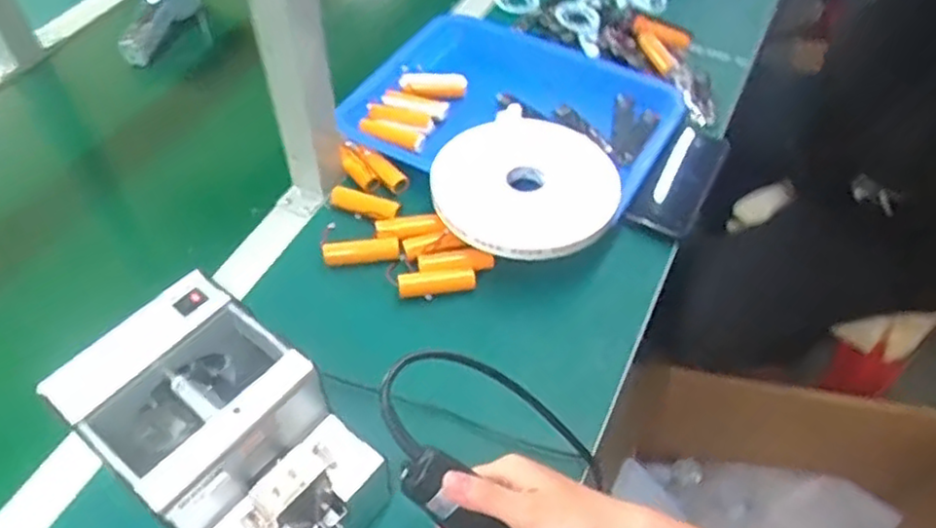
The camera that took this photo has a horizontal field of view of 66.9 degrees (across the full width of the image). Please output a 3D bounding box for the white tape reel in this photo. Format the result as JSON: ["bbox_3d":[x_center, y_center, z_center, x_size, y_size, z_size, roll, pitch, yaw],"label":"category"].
[{"bbox_3d":[0.059,-0.082,0.696,0.177,0.018,0.178,26,57,17],"label":"white tape reel"}]

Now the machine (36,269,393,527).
[{"bbox_3d":[-0.163,0.128,0.495,0.183,0.145,0.127,34,58,22],"label":"machine"}]

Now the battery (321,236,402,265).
[{"bbox_3d":[-0.103,-0.013,0.684,0.074,0.014,0.022,-4,52,-4],"label":"battery"}]

